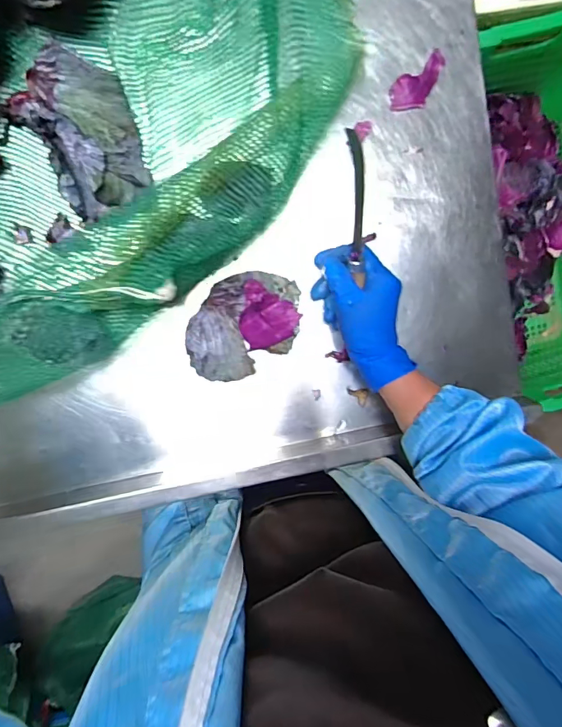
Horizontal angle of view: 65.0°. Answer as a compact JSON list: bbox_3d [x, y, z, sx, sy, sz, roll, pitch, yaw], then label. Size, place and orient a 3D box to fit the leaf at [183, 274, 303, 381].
[{"bbox_3d":[-0.041,-0.042,0.476,0.133,0.028,0.096,-26,100,1],"label":"leaf"}]

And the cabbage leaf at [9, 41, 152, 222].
[{"bbox_3d":[-0.187,-0.221,0.427,0.099,0.043,0.152,-32,100,2],"label":"cabbage leaf"}]

